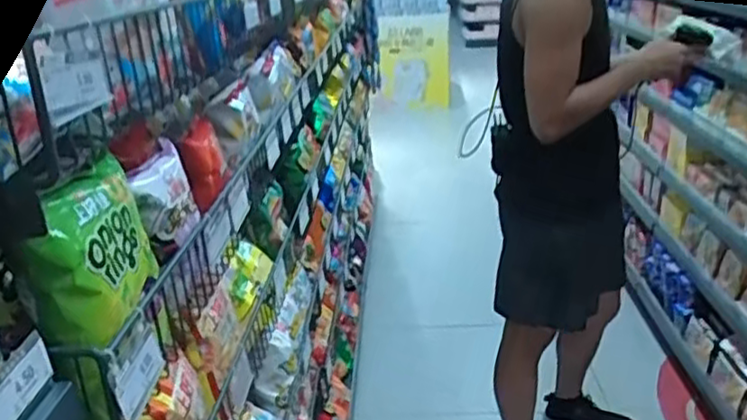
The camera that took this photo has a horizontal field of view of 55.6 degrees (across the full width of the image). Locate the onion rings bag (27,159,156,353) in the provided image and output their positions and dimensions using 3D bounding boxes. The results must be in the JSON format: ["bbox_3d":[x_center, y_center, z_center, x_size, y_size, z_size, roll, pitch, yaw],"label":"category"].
[{"bbox_3d":[-0.244,0.036,0.619,0.061,0.115,0.147,-2,22,1],"label":"onion rings bag"}]

